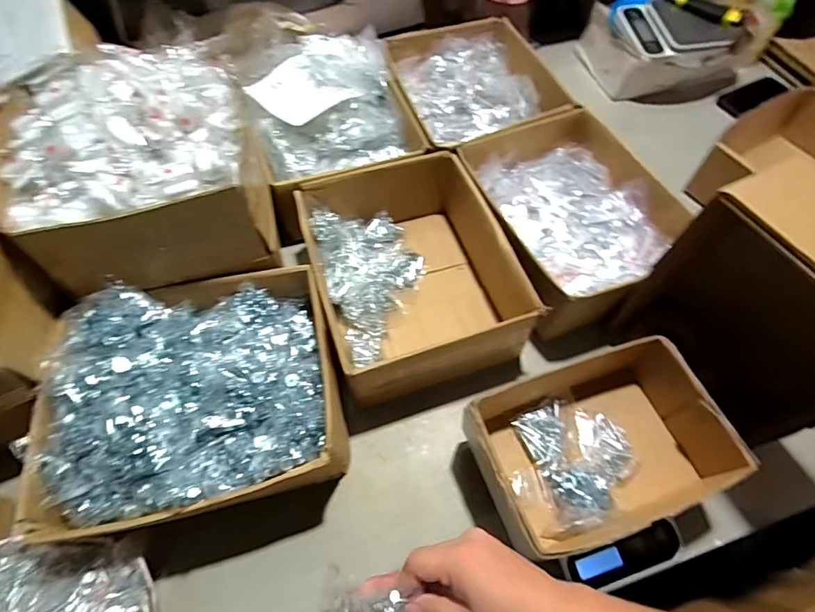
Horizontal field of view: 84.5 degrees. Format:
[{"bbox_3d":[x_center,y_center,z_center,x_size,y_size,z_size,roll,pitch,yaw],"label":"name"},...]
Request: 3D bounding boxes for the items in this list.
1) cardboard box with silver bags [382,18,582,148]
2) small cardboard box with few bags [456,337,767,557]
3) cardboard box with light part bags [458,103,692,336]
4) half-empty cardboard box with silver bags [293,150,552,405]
[{"bbox_3d":[0.120,-0.402,0.872,0.283,0.113,0.323,-14,60,-8],"label":"cardboard box with silver bags"},{"bbox_3d":[0.209,0.161,0.506,0.248,0.092,0.163,-18,61,-10],"label":"small cardboard box with few bags"},{"bbox_3d":[0.247,-0.138,0.705,0.255,0.110,0.336,-19,61,-10],"label":"cardboard box with light part bags"},{"bbox_3d":[0.000,-0.056,0.661,0.253,0.123,0.338,-17,61,-10],"label":"half-empty cardboard box with silver bags"}]

